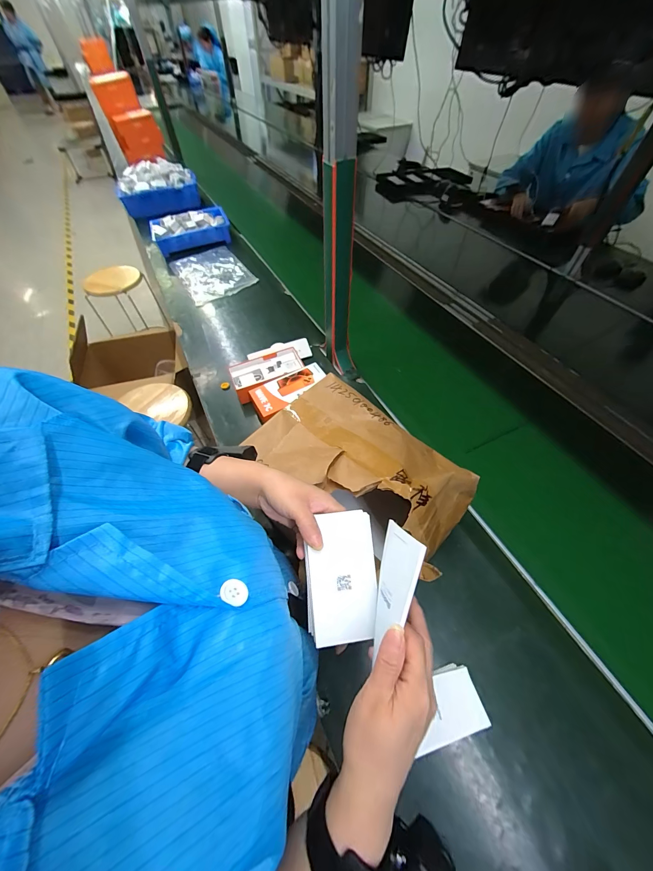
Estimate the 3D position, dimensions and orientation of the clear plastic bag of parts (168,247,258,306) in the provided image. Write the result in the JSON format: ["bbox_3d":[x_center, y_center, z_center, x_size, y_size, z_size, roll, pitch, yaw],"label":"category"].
[{"bbox_3d":[-0.431,-0.613,1.156,0.232,0.020,0.342,-27,58,-17],"label":"clear plastic bag of parts"}]

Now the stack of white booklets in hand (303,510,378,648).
[{"bbox_3d":[0.015,0.145,0.316,0.070,0.012,0.123,-3,79,-6],"label":"stack of white booklets in hand"}]

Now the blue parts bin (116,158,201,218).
[{"bbox_3d":[-0.774,-1.138,1.419,0.349,0.136,0.228,-23,56,-15],"label":"blue parts bin"}]

